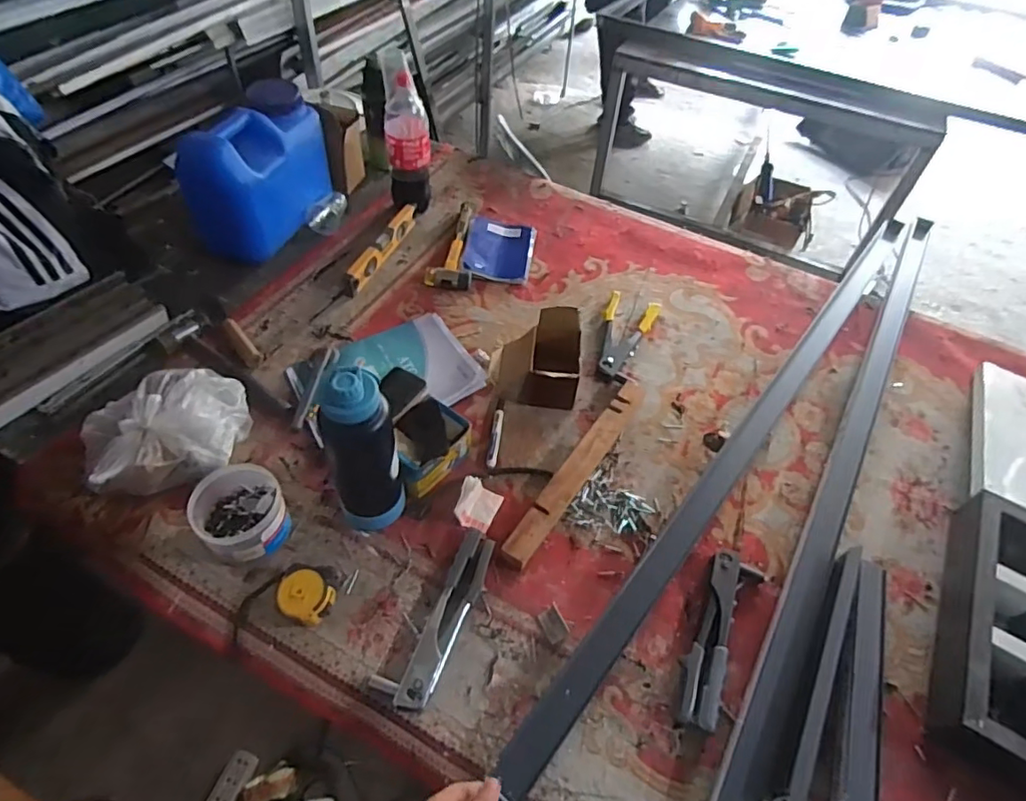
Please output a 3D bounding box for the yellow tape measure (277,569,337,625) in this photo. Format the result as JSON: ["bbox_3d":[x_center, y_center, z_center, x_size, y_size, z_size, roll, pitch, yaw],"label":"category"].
[{"bbox_3d":[-0.281,0.265,0.747,0.071,0.057,0.057,27,55,16],"label":"yellow tape measure"}]

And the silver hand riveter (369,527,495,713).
[{"bbox_3d":[-0.097,0.286,0.763,0.074,0.028,0.249,21,54,12],"label":"silver hand riveter"}]

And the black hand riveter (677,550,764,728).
[{"bbox_3d":[0.283,0.321,0.771,0.068,0.020,0.244,27,55,16],"label":"black hand riveter"}]

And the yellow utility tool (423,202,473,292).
[{"bbox_3d":[-0.112,-0.364,1.270,0.095,0.026,0.310,11,52,4],"label":"yellow utility tool"}]

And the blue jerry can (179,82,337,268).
[{"bbox_3d":[-0.532,-0.477,1.192,0.138,0.262,0.325,18,53,10],"label":"blue jerry can"}]

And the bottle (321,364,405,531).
[{"bbox_3d":[-0.201,0.074,0.749,0.099,0.293,0.084,-14,54,-14],"label":"bottle"}]

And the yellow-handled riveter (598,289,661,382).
[{"bbox_3d":[0.221,-0.128,1.127,0.102,0.024,0.236,19,53,11],"label":"yellow-handled riveter"}]

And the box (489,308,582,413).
[{"bbox_3d":[0.041,-0.073,0.999,0.157,0.122,0.144,7,52,2],"label":"box"}]

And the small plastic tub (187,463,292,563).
[{"bbox_3d":[-0.389,0.163,0.802,0.119,0.081,0.134,-29,59,-24],"label":"small plastic tub"}]

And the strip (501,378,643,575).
[{"bbox_3d":[0.114,0.105,0.924,0.044,0.027,0.412,30,56,18],"label":"strip"}]

